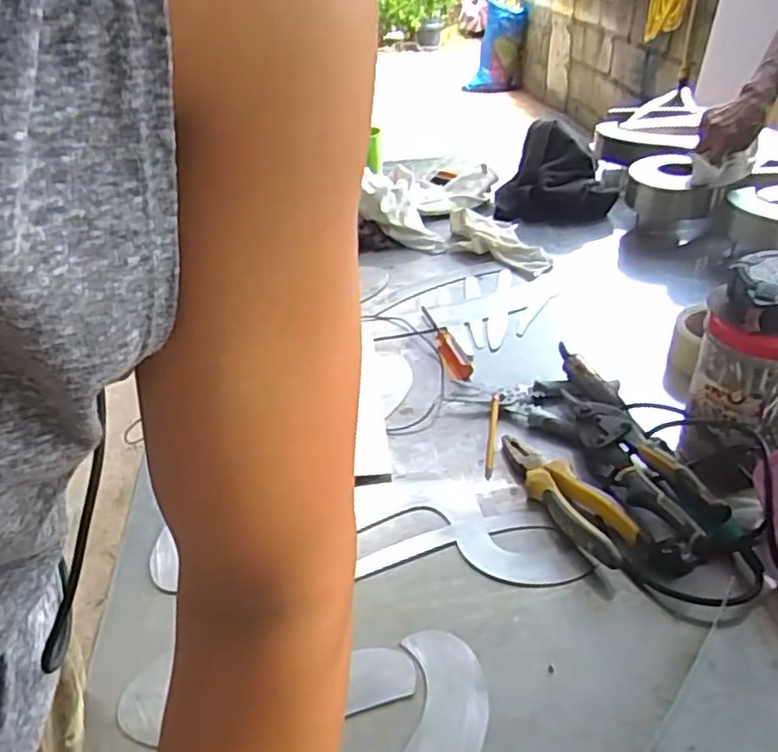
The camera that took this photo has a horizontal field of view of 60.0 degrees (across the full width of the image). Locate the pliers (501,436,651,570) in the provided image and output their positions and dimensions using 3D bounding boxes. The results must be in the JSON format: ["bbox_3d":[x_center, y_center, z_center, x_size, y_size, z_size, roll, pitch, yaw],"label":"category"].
[{"bbox_3d":[0.167,0.118,0.660,0.049,0.032,0.190,-20,40,-22],"label":"pliers"}]

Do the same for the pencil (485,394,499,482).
[{"bbox_3d":[0.115,0.061,0.748,0.008,0.014,0.133,5,37,10],"label":"pencil"}]

